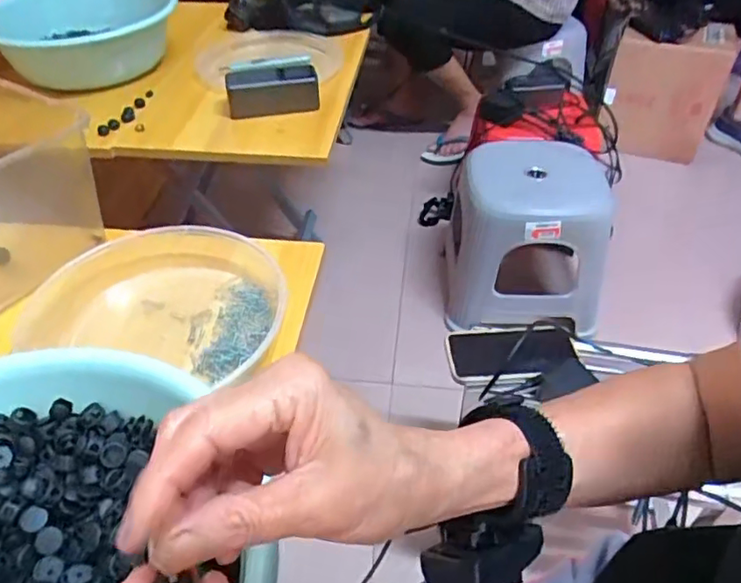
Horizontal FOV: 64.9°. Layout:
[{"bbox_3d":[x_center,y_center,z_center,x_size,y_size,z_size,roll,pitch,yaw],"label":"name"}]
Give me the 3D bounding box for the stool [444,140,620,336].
[{"bbox_3d":[0.316,-0.110,1.190,0.326,0.315,0.304,13,46,14],"label":"stool"}]

